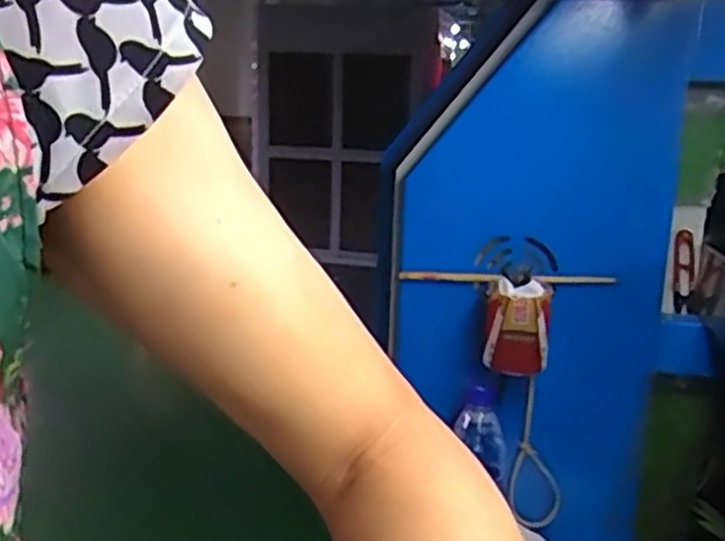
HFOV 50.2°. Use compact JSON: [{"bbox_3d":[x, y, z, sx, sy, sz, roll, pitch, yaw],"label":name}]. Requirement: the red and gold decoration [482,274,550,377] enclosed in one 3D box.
[{"bbox_3d":[0.160,0.061,0.805,0.066,0.091,0.058,3,13,12],"label":"red and gold decoration"}]

